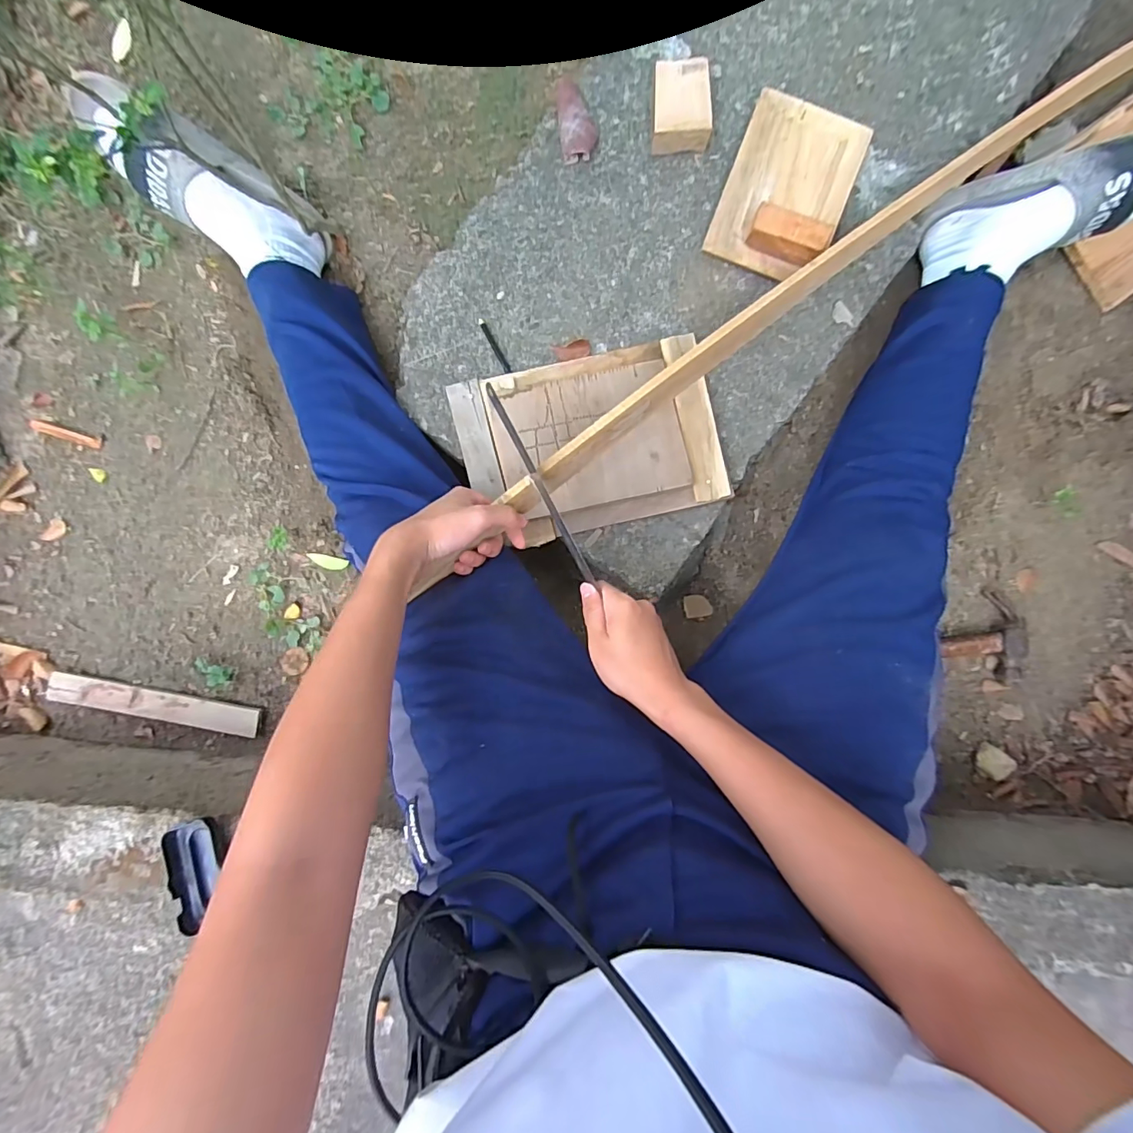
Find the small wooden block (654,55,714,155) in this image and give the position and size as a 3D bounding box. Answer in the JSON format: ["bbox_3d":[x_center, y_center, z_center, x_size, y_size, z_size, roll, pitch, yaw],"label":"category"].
[{"bbox_3d":[0.143,-0.572,0.625,0.073,0.041,0.102,0,87,-2],"label":"small wooden block"}]

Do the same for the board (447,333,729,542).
[{"bbox_3d":[0.028,-0.154,0.610,0.309,0.041,0.216,-13,88,-2],"label":"board"}]

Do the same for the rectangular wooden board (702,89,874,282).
[{"bbox_3d":[0.282,-0.476,0.626,0.155,0.021,0.219,23,89,-1],"label":"rectangular wooden board"}]

